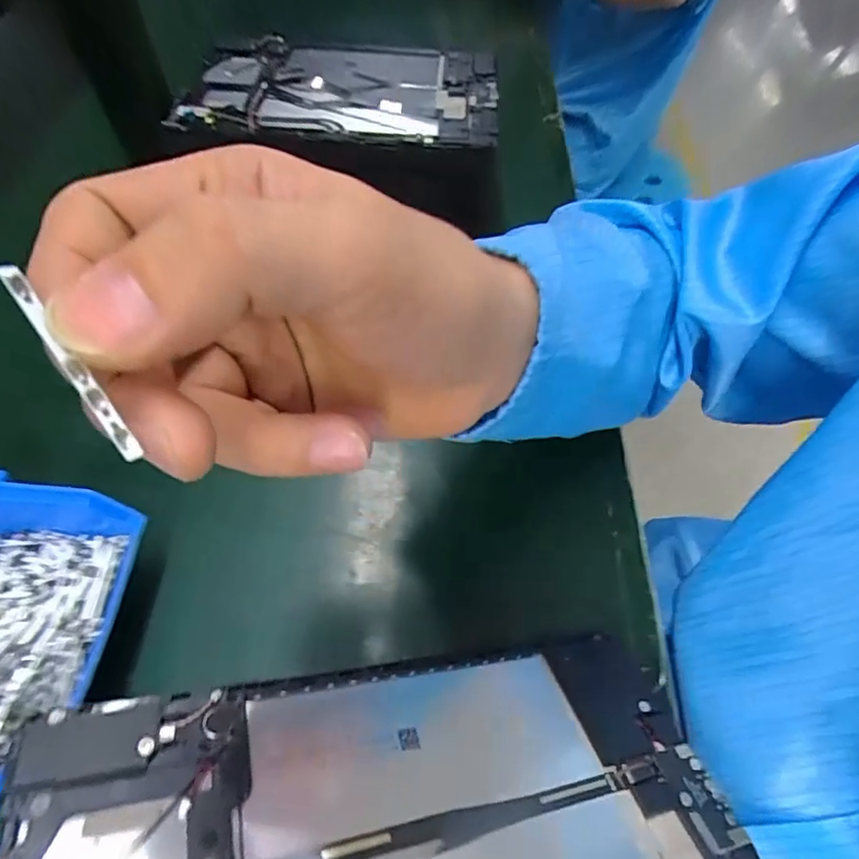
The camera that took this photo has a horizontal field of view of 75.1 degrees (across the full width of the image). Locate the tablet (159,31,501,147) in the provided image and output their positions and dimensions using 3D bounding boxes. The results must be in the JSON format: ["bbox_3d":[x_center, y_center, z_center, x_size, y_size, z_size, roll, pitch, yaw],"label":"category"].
[{"bbox_3d":[-0.069,-0.286,0.467,0.250,0.016,0.167,3,56,2],"label":"tablet"}]

